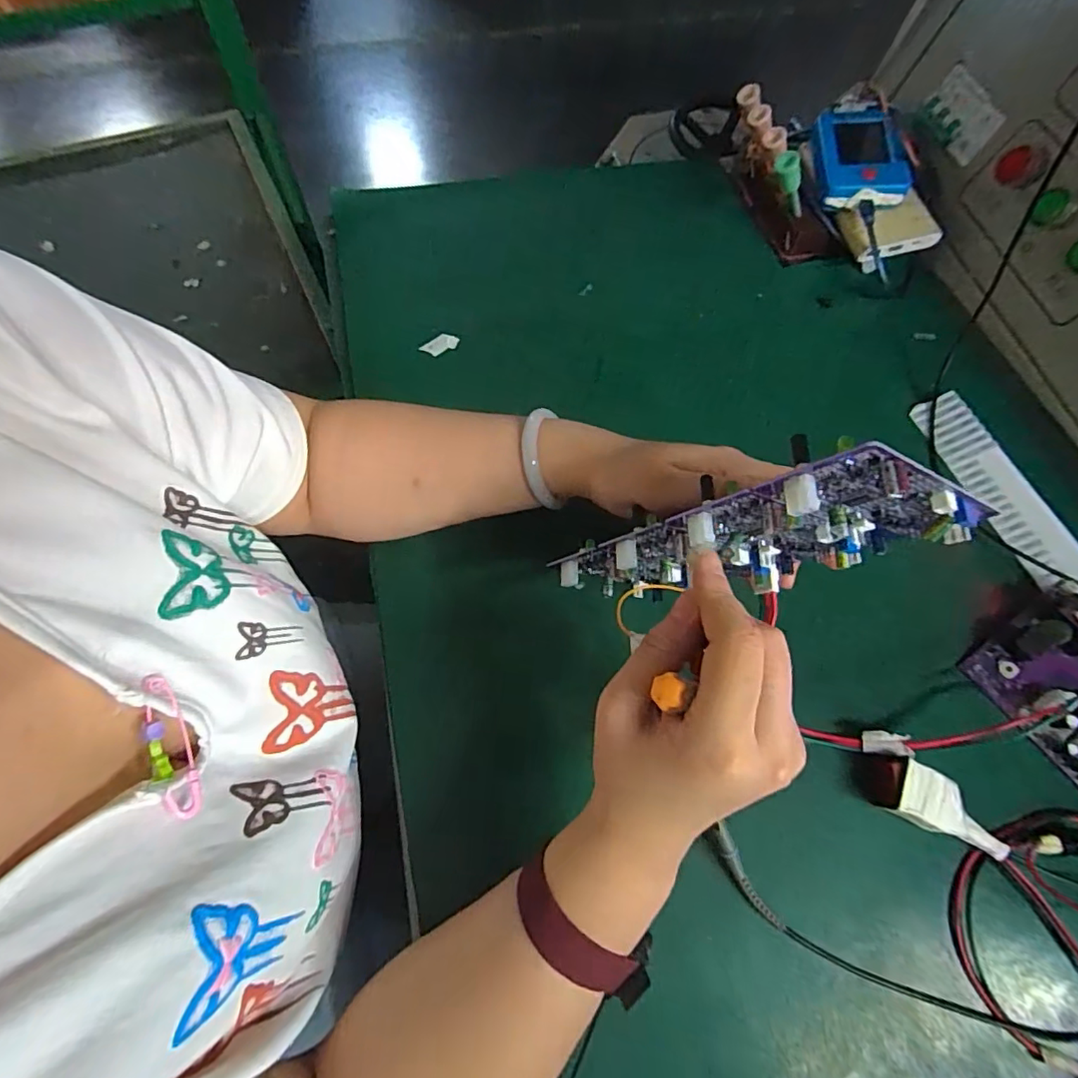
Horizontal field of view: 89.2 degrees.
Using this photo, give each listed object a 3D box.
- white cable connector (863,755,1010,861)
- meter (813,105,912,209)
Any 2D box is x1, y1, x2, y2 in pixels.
[{"bbox_3d":[0.235,0.156,0.322,0.084,0.022,0.028,24,67,8],"label":"white cable connector"},{"bbox_3d":[0.284,-0.346,0.489,0.071,0.027,0.106,-2,69,13],"label":"meter"}]

